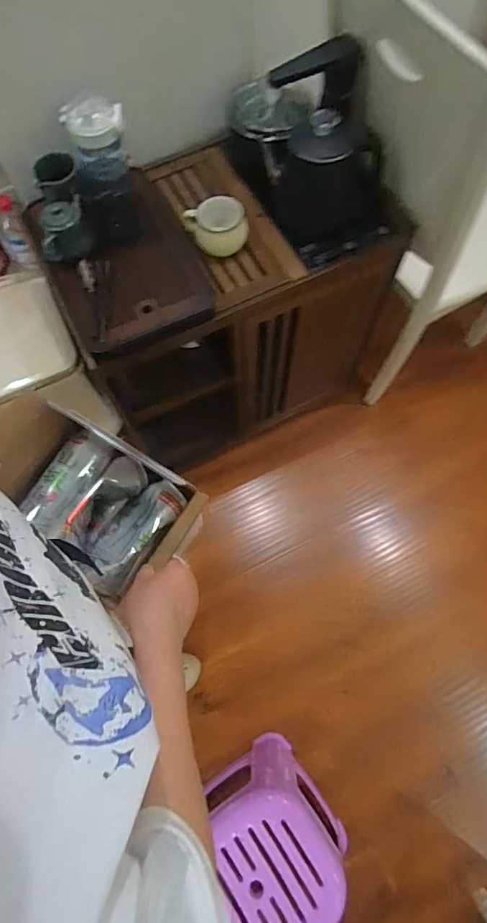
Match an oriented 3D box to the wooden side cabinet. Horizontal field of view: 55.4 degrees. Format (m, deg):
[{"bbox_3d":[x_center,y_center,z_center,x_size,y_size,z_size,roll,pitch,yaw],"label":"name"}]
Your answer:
[{"bbox_3d":[-0.023,-0.341,1.116,0.649,0.641,0.398,-24,71,-7],"label":"wooden side cabinet"}]

